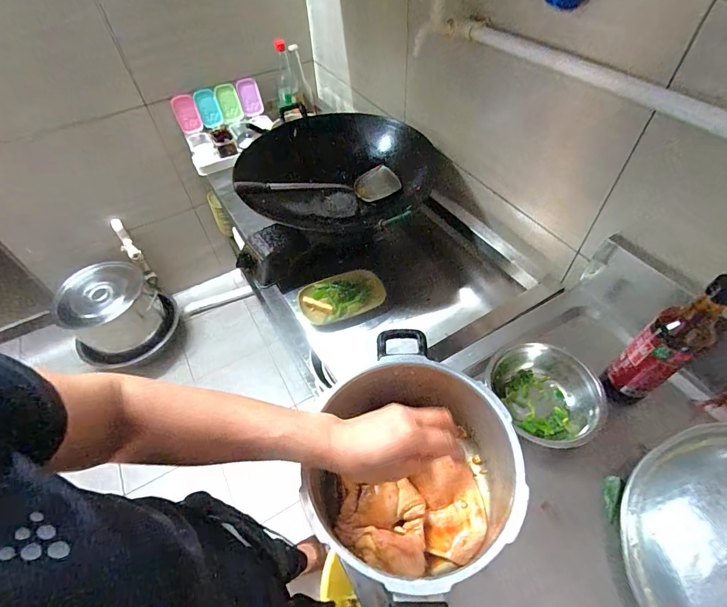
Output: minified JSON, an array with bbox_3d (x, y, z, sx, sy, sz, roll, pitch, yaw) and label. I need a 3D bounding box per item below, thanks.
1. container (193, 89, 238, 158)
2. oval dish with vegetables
[{"bbox_3d":[-0.496,-0.600,1.295,0.077,0.171,0.184,-20,53,-13],"label":"container"},{"bbox_3d":[-0.051,-0.016,0.910,0.195,0.039,0.113,-13,52,-8],"label":"oval dish with vegetables"}]

